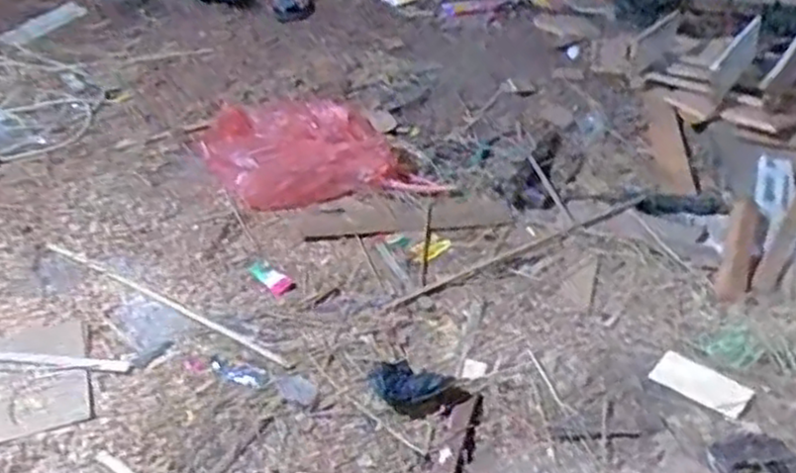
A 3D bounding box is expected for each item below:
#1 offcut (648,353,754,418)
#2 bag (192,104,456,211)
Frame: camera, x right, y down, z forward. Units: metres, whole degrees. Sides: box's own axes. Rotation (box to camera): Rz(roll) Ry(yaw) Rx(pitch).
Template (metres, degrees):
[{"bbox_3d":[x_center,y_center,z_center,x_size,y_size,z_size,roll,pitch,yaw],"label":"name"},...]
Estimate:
[{"bbox_3d":[0.419,0.205,1.049,0.124,0.007,0.058,25,47,29],"label":"offcut"},{"bbox_3d":[-0.157,-0.171,1.474,0.431,0.109,0.284,-11,41,-9],"label":"bag"}]

